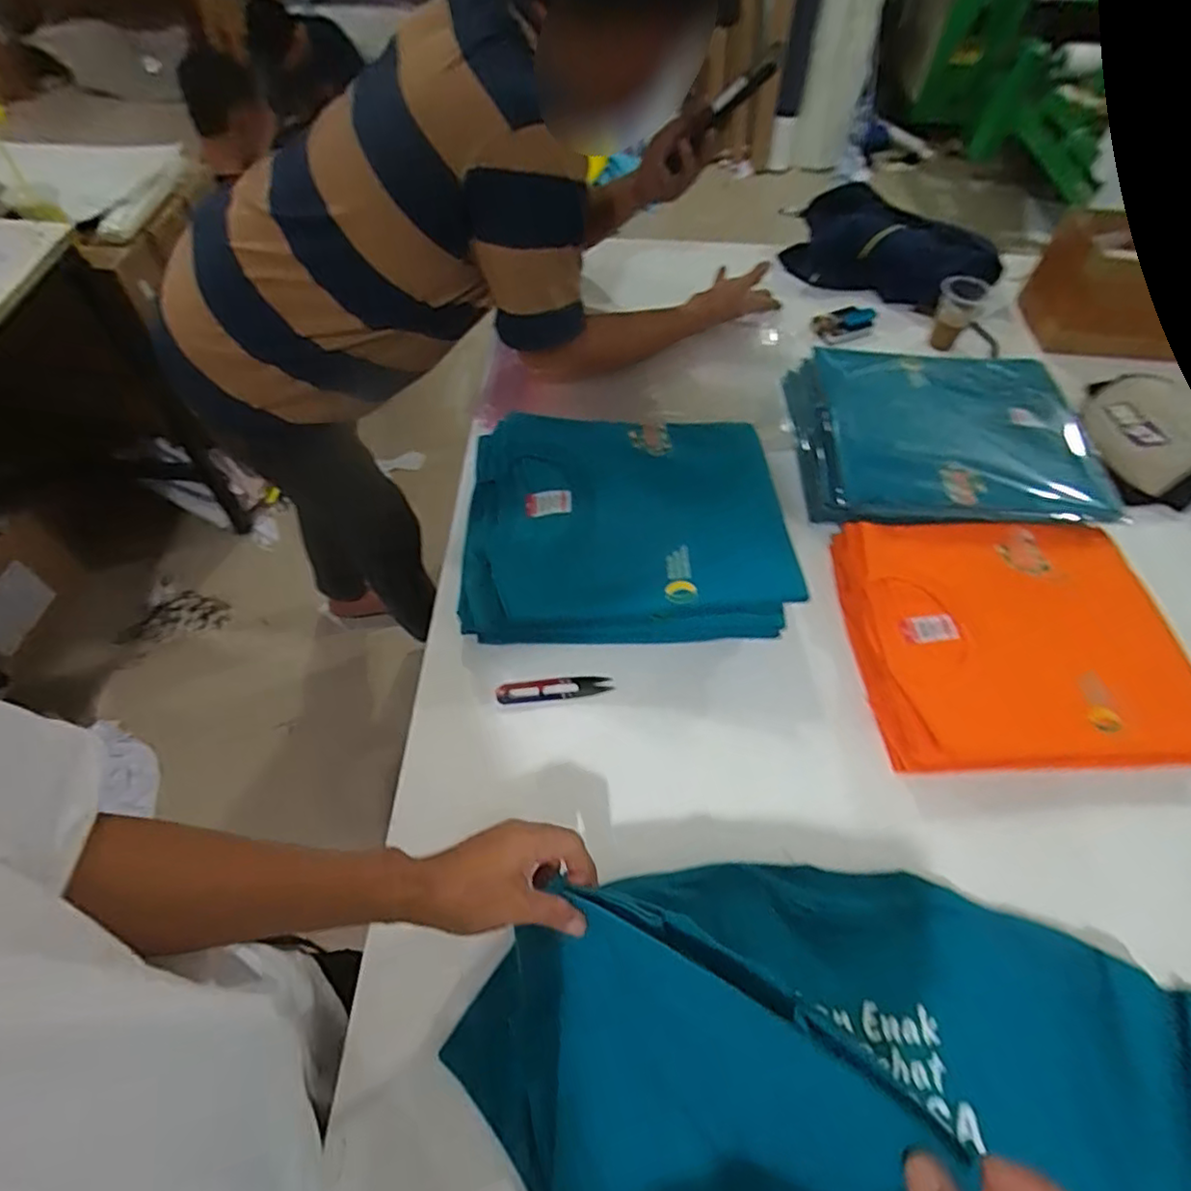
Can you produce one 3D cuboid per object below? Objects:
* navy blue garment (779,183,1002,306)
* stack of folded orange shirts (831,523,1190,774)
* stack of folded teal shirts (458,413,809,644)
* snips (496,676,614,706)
[{"bbox_3d":[0.499,-0.597,1.097,0.342,0.096,0.171,7,56,2],"label":"navy blue garment"},{"bbox_3d":[0.444,0.044,0.692,0.331,0.056,0.281,-1,56,-3],"label":"stack of folded orange shirts"},{"bbox_3d":[0.030,-0.080,0.744,0.347,0.087,0.285,2,56,-1],"label":"stack of folded teal shirts"},{"bbox_3d":[-0.042,0.099,0.675,0.121,0.006,0.023,-6,57,-6],"label":"snips"}]

